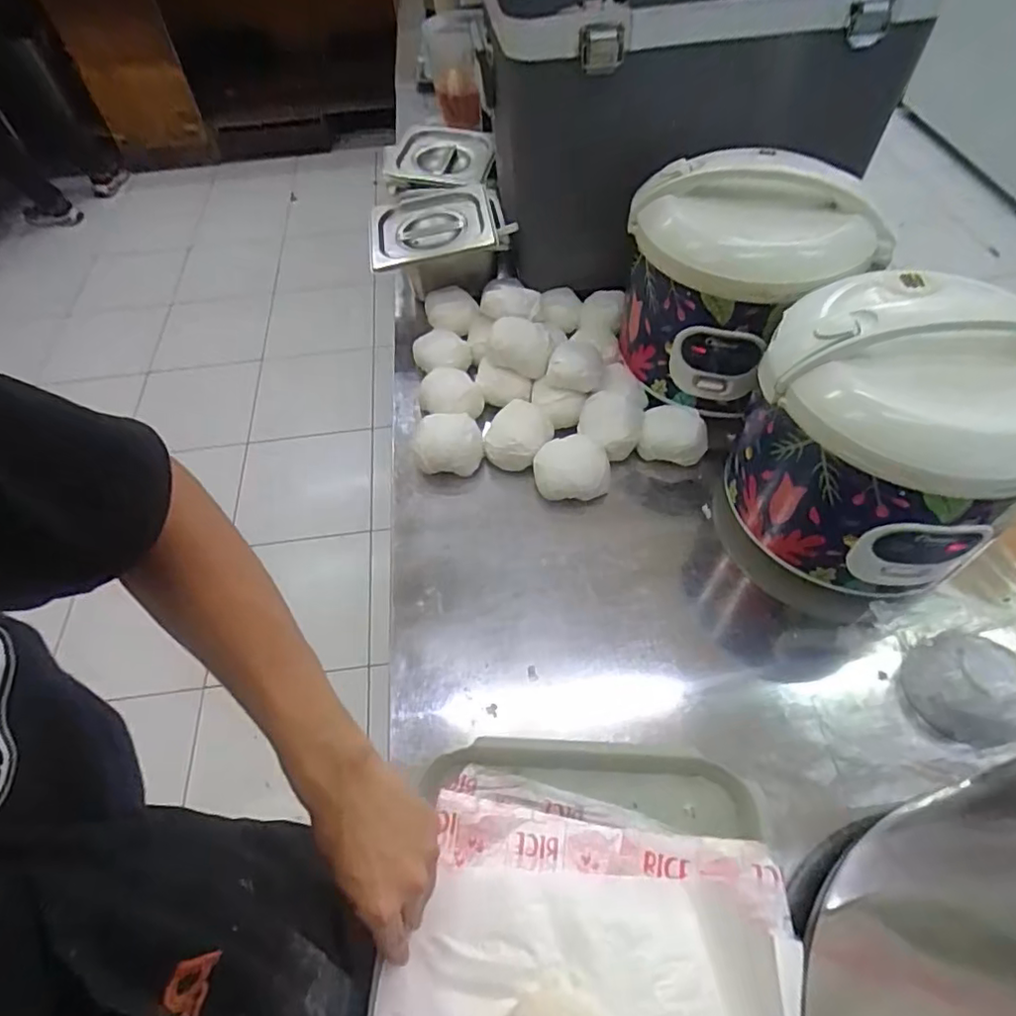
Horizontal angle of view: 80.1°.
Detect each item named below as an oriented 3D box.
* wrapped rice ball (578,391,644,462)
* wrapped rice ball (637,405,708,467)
[{"bbox_3d":[0.120,-0.097,0.713,0.072,0.043,0.073,-1,54,2],"label":"wrapped rice ball"},{"bbox_3d":[0.195,-0.088,0.706,0.075,0.049,0.062,15,56,13],"label":"wrapped rice ball"}]

